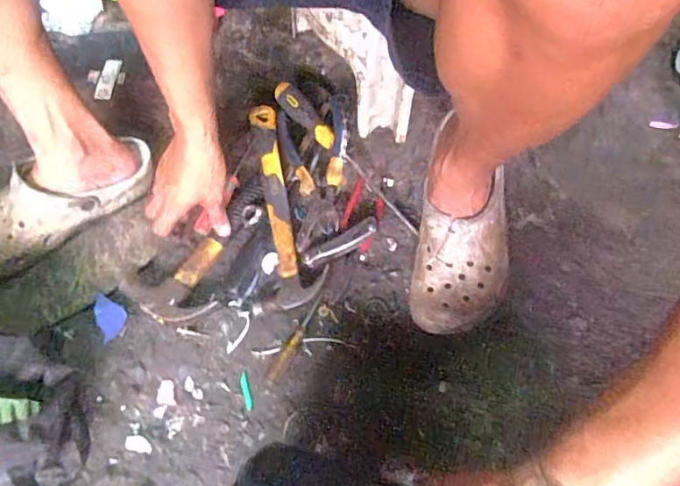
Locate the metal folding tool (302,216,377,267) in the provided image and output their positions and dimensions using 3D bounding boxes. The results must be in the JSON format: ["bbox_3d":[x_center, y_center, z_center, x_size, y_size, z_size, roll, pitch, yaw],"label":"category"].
[{"bbox_3d":[0.001,-0.001,0.630,0.099,0.015,0.024,-28,66,6],"label":"metal folding tool"}]

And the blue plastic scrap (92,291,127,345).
[{"bbox_3d":[-0.286,0.086,0.625,0.036,0.007,0.061,-26,67,-12],"label":"blue plastic scrap"}]

